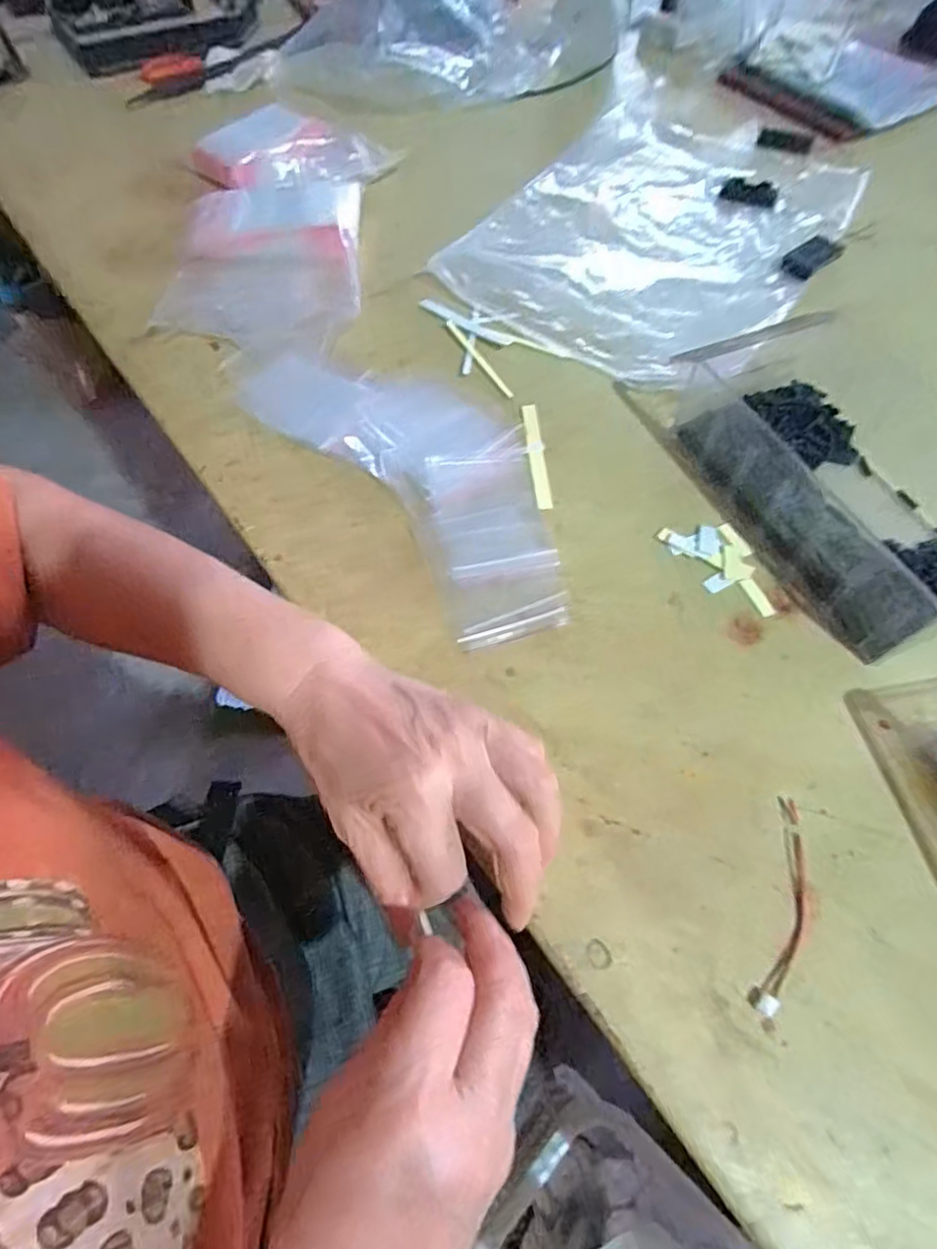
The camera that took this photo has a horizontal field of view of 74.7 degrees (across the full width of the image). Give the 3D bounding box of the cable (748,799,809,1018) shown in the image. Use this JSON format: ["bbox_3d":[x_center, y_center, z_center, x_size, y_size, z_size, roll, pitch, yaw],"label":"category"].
[{"bbox_3d":[0.157,0.136,0.300,0.020,0.005,0.101,20,63,11],"label":"cable"}]

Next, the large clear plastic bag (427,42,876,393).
[{"bbox_3d":[0.184,-0.393,0.583,0.292,0.031,0.441,31,65,16],"label":"large clear plastic bag"}]

